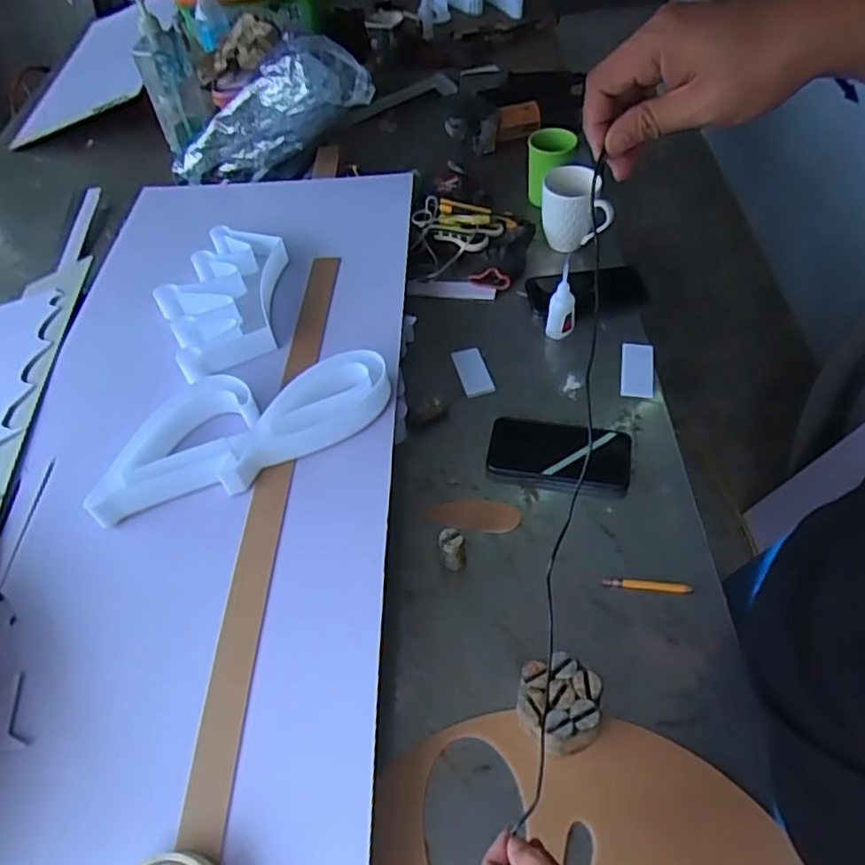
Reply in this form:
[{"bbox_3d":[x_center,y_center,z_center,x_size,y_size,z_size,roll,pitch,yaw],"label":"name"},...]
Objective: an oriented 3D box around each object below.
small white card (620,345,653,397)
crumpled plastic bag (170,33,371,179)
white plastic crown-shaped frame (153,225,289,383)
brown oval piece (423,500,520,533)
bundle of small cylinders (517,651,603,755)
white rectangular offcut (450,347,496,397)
[{"bbox_3d":[0.270,-0.084,0.843,0.040,0.009,0.091,7,53,11],"label":"small white card"},{"bbox_3d":[-0.284,-0.522,1.069,0.377,0.136,0.127,-21,48,23],"label":"crumpled plastic bag"},{"bbox_3d":[-0.286,-0.175,0.867,0.152,0.035,0.273,-4,52,2],"label":"white plastic crown-shaped frame"},{"bbox_3d":[0.044,0.093,0.725,0.105,0.005,0.040,3,53,8],"label":"brown oval piece"},{"bbox_3d":[0.111,0.242,0.570,0.068,0.050,0.073,3,53,8],"label":"bundle of small cylinders"},{"bbox_3d":[0.054,-0.083,0.861,0.040,0.007,0.084,-14,52,-5],"label":"white rectangular offcut"}]

